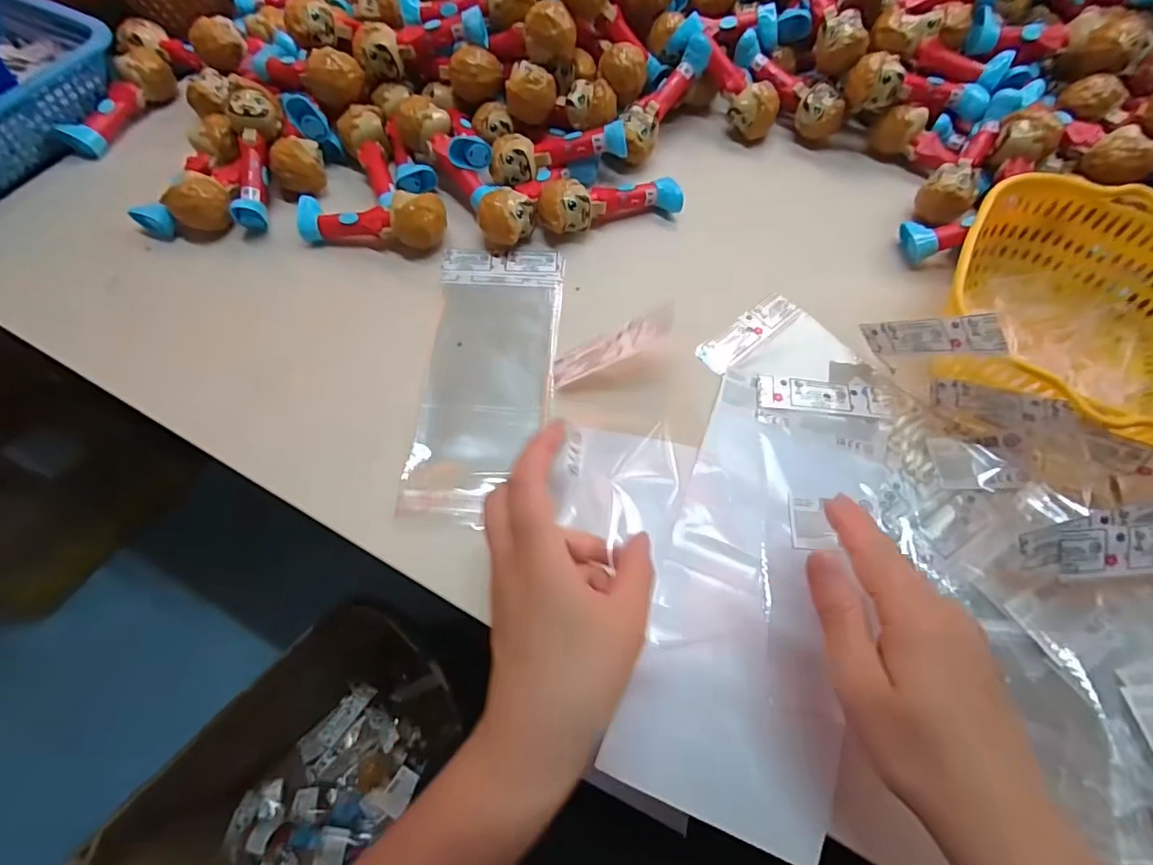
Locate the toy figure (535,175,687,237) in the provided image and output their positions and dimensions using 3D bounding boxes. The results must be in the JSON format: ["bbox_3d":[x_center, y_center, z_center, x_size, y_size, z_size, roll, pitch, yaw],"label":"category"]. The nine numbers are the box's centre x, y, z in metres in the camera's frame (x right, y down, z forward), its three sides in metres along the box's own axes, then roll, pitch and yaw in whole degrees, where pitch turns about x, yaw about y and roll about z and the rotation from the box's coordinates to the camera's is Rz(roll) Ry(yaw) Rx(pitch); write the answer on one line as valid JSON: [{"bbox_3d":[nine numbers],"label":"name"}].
[{"bbox_3d":[0.030,-0.203,0.461,0.125,0.040,0.039,-14,65,-7],"label":"toy figure"}]

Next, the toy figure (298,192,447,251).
[{"bbox_3d":[-0.176,-0.184,0.452,0.128,0.043,0.045,9,64,4],"label":"toy figure"}]

